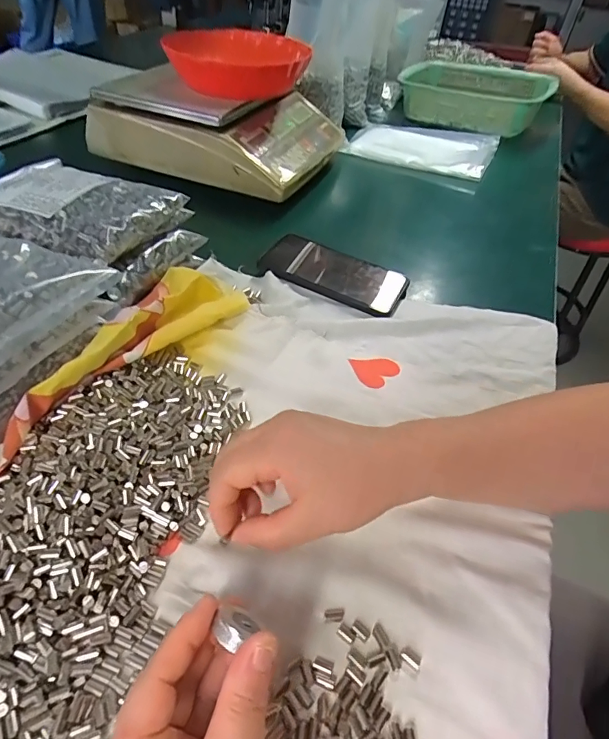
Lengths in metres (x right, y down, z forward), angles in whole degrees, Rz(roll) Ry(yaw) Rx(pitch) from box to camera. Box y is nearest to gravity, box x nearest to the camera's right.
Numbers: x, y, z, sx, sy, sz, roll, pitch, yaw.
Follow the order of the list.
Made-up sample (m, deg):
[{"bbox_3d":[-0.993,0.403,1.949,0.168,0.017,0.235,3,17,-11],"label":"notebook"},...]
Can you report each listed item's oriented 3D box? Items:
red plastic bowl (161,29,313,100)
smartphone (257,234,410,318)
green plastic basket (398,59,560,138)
[{"bbox_3d":[-0.096,-0.447,0.663,0.193,0.053,0.165,10,46,4],"label":"red plastic bowl"},{"bbox_3d":[0.032,-0.112,0.515,0.163,0.017,0.076,22,48,15],"label":"smartphone"},{"bbox_3d":[0.354,-0.583,0.966,0.293,0.093,0.255,25,48,17],"label":"green plastic basket"}]

